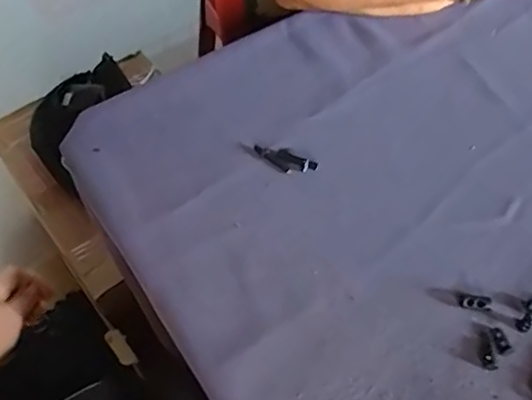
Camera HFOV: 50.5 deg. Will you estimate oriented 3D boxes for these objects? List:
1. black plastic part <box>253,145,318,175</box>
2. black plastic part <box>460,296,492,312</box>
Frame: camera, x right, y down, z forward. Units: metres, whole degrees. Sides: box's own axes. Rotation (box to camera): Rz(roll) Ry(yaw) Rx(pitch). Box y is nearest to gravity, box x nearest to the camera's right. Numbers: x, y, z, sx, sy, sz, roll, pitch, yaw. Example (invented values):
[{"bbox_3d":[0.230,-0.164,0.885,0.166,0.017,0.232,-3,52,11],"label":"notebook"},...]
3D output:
[{"bbox_3d":[0.014,-0.032,0.430,0.049,0.004,0.019,30,61,21],"label":"black plastic part"},{"bbox_3d":[0.134,0.066,0.361,0.019,0.006,0.010,8,56,7],"label":"black plastic part"}]

